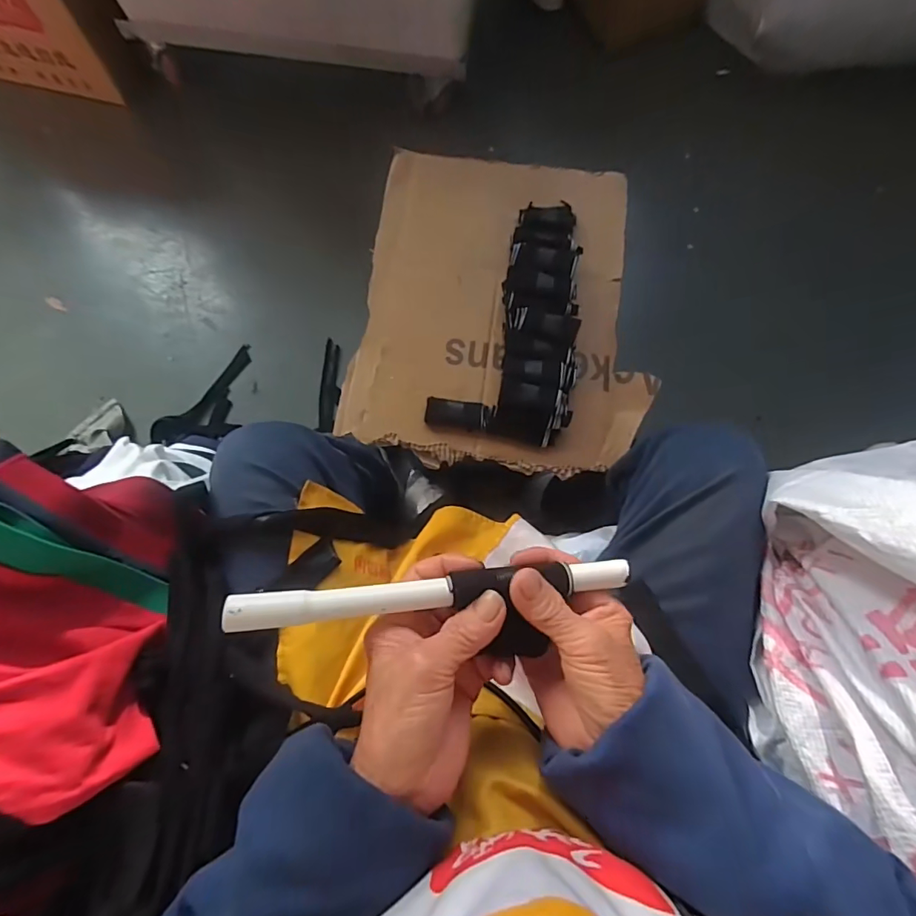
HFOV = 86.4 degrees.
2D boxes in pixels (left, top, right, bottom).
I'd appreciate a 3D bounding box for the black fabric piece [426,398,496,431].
[{"bbox_3d":[0.002,-0.052,0.579,0.079,0.015,0.034,10,74,2],"label":"black fabric piece"}]

